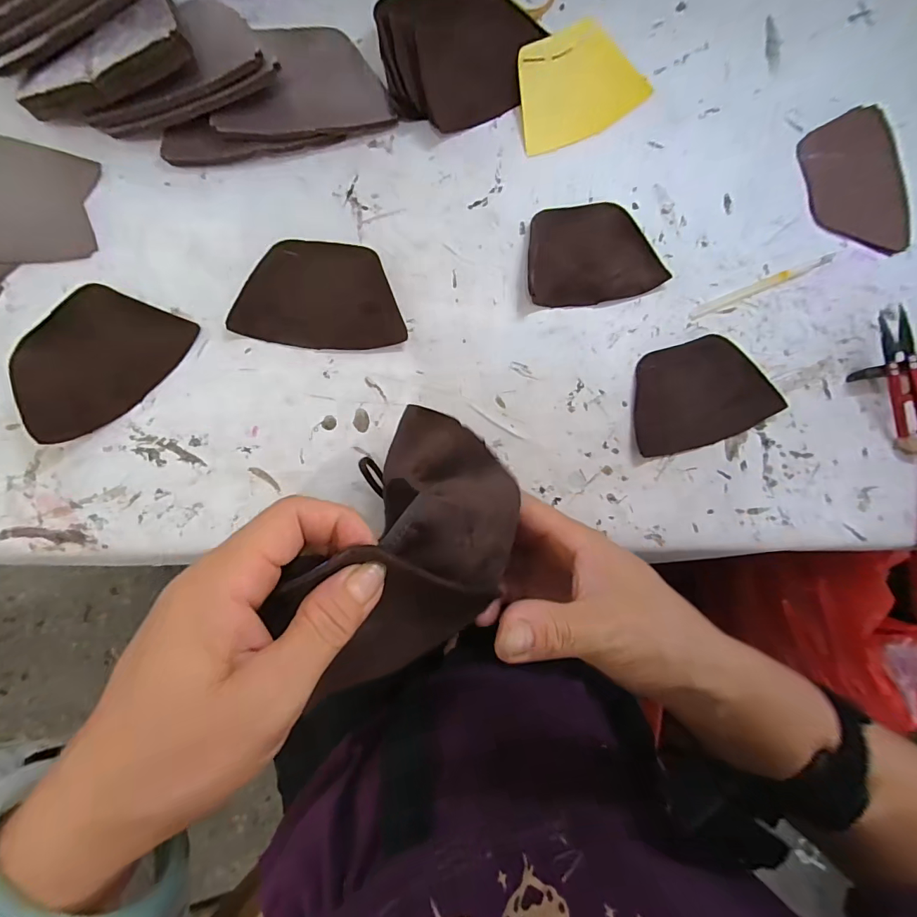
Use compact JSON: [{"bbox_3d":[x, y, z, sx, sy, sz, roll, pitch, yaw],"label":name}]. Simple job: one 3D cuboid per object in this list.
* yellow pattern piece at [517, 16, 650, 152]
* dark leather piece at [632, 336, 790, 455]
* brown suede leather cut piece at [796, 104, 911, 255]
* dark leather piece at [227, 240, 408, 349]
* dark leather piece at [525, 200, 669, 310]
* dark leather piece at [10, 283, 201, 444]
[{"bbox_3d":[0.090,-0.281,0.328,0.111,0.006,0.069,-29,106,-9],"label":"yellow pattern piece"},{"bbox_3d":[0.168,-0.047,0.308,0.104,0.008,0.072,-17,86,-7],"label":"dark leather piece"},{"bbox_3d":[0.315,-0.219,0.344,0.086,0.010,0.118,-7,90,-8],"label":"brown suede leather cut piece"},{"bbox_3d":[-0.093,-0.110,0.292,0.105,0.007,0.071,-2,84,-6],"label":"dark leather piece"},{"bbox_3d":[0.093,-0.147,0.311,0.101,0.009,0.072,-15,87,-8],"label":"dark leather piece"},{"bbox_3d":[-0.225,-0.062,0.267,0.073,0.019,0.100,35,82,-1],"label":"dark leather piece"}]

